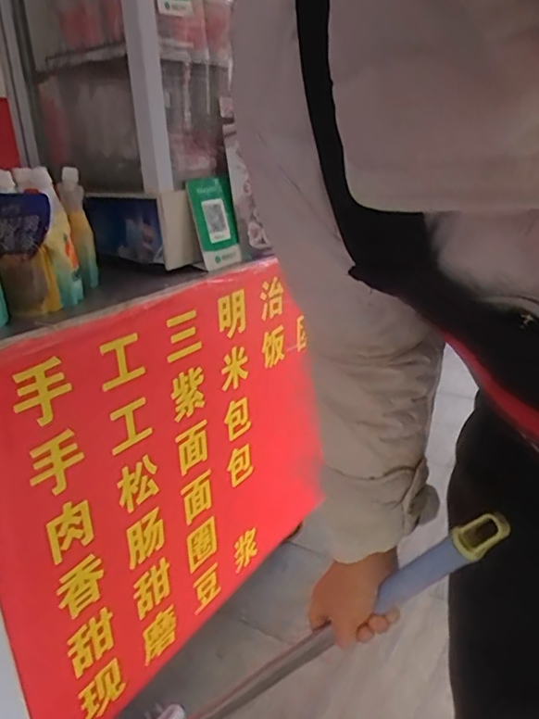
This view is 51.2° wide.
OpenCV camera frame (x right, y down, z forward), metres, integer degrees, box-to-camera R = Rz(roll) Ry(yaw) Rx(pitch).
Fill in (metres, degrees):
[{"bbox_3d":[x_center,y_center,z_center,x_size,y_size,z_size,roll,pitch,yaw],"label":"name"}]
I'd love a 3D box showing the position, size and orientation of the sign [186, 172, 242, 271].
[{"bbox_3d":[-0.103,-0.264,1.077,0.010,0.169,0.112,-3,16,38],"label":"sign"}]

